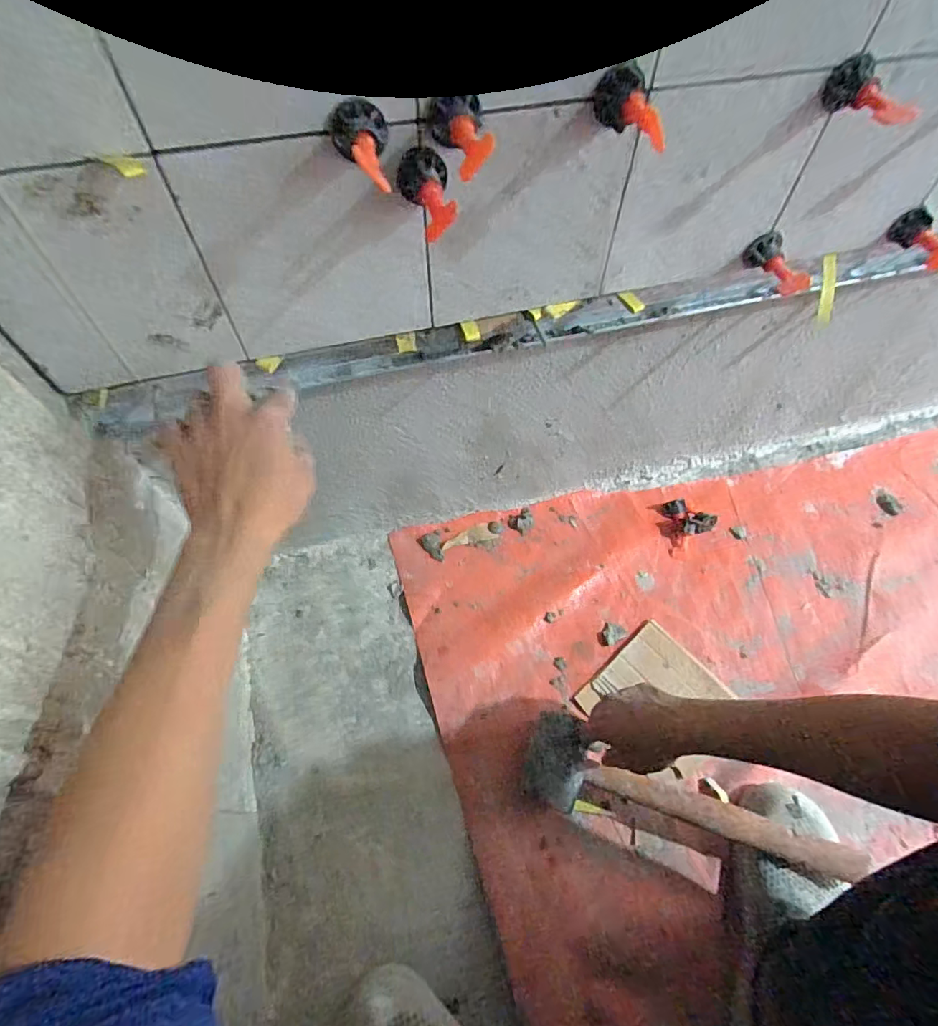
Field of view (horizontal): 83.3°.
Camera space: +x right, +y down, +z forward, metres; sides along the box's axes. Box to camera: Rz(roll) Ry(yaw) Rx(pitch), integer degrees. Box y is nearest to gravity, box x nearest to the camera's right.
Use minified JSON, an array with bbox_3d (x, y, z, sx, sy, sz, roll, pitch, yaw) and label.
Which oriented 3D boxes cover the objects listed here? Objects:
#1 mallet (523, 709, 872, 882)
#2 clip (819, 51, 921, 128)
[{"bbox_3d":[0.221,0.298,0.552,0.320,0.057,0.101,13,61,16],"label":"mallet"},{"bbox_3d":[0.271,-0.279,0.358,0.029,0.030,0.063,-12,61,-6],"label":"clip"}]

